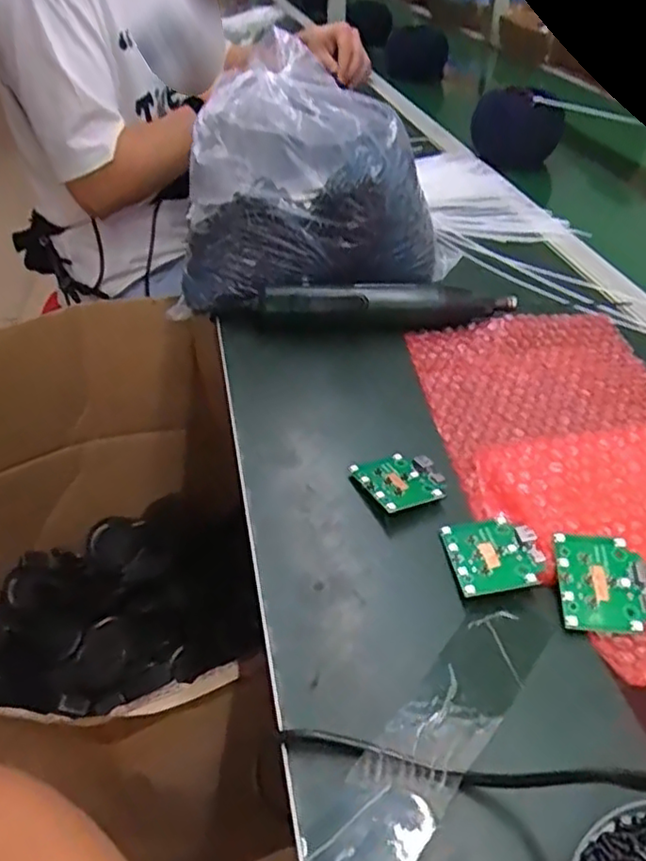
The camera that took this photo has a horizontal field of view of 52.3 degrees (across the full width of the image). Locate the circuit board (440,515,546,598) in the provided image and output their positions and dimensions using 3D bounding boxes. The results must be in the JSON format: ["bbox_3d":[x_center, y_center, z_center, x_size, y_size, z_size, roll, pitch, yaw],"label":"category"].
[{"bbox_3d":[0.105,0.075,0.406,0.053,0.006,0.056,-11,35,-2],"label":"circuit board"}]

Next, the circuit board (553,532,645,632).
[{"bbox_3d":[0.164,0.088,0.385,0.053,0.005,0.059,4,54,0],"label":"circuit board"}]

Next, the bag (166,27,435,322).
[{"bbox_3d":[0.004,-0.238,0.650,0.260,0.189,0.179,4,40,5],"label":"bag"}]

